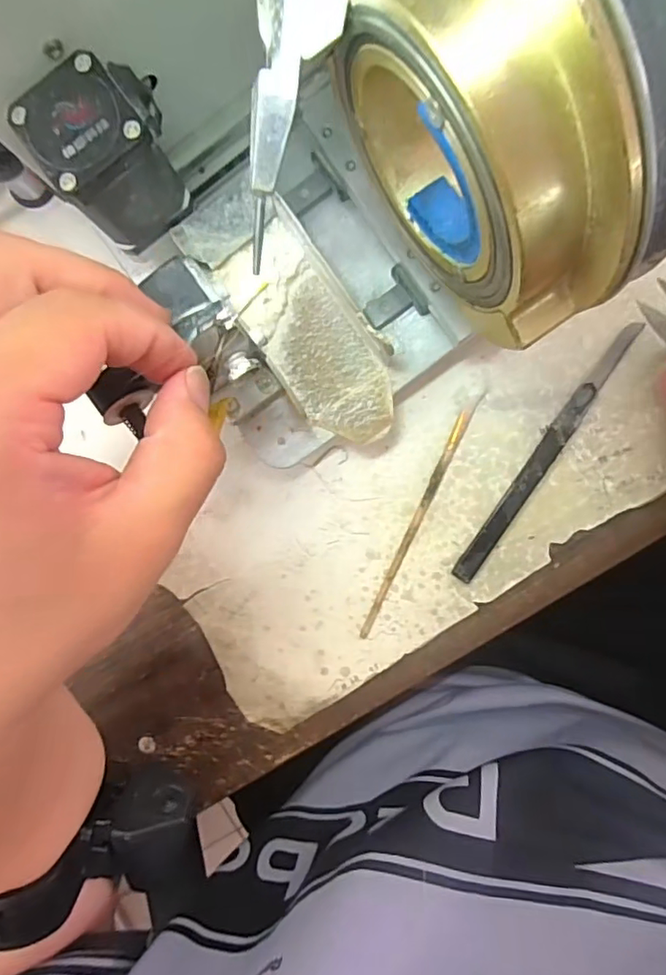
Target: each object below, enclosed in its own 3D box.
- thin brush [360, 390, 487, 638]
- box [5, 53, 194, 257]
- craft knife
[{"bbox_3d":[0.048,0.016,0.309,0.008,0.005,0.150,26,94,2],"label":"thin brush"},{"bbox_3d":[-0.092,-0.138,0.229,0.051,0.052,0.045,-34,90,5],"label":"box"},{"bbox_3d":[0.116,-0.019,0.301,0.012,0.008,0.164,33,94,2],"label":"craft knife"}]

